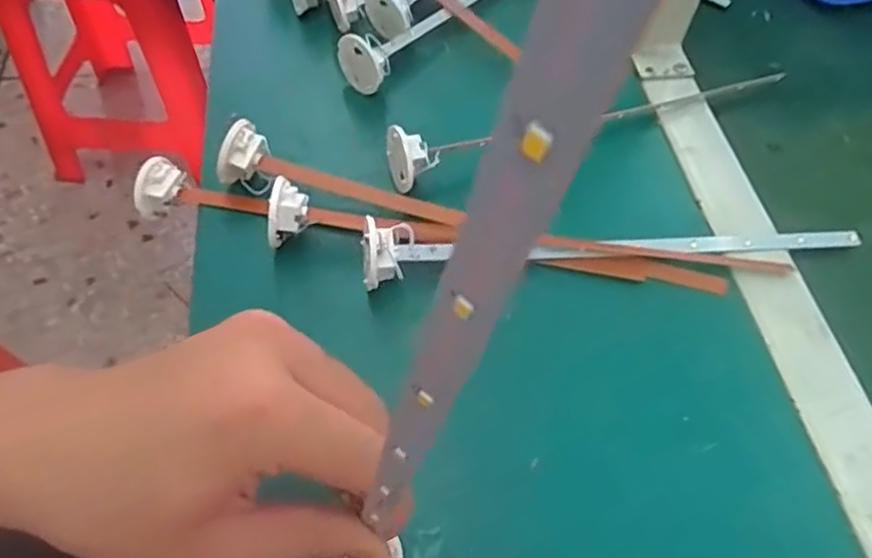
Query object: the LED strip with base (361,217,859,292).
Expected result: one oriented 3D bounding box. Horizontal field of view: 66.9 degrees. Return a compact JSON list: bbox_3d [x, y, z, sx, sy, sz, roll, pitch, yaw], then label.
[{"bbox_3d":[0.104,-0.025,0.368,0.290,0.037,0.027,-7,56,-7],"label":"LED strip with base"}]

